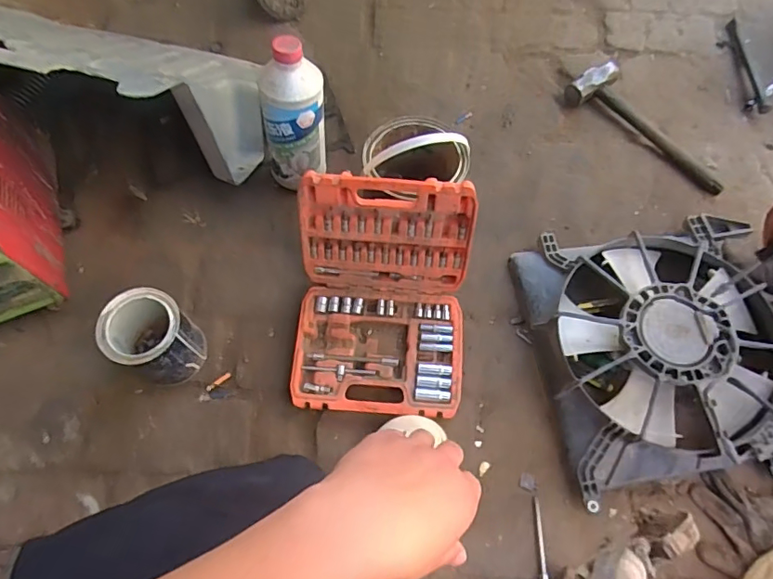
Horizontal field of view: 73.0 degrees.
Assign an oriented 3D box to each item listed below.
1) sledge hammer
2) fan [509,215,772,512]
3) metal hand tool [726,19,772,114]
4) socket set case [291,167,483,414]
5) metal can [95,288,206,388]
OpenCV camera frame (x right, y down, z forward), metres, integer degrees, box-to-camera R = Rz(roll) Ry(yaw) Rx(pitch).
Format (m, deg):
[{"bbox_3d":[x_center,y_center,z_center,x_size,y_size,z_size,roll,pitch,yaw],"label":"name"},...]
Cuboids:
[{"bbox_3d":[0.492,-0.316,0.984,0.105,0.044,0.358,-40,71,-17],"label":"sledge hammer"},{"bbox_3d":[0.412,0.080,0.781,0.366,0.089,0.402,-7,65,-3],"label":"fan"},{"bbox_3d":[0.742,-0.463,1.075,0.026,0.010,0.251,-1,65,-1],"label":"metal hand tool"},{"bbox_3d":[-0.008,0.019,0.746,0.245,0.200,0.276,5,65,2],"label":"socket set case"},{"bbox_3d":[-0.330,0.071,0.748,0.103,0.126,0.102,0,65,0],"label":"metal can"}]

